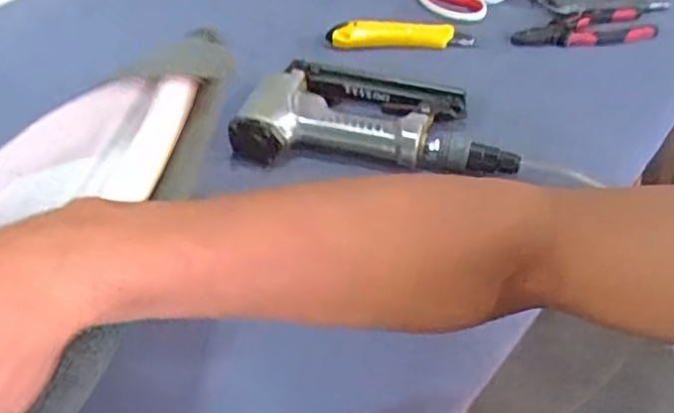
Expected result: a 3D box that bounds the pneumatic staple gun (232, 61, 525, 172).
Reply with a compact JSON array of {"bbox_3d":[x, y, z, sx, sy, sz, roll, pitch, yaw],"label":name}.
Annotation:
[{"bbox_3d":[0.034,-0.089,0.592,0.248,0.043,0.125,3,47,6],"label":"pneumatic staple gun"}]

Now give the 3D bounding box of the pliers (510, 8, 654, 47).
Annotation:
[{"bbox_3d":[0.258,-0.183,0.668,0.151,0.018,0.051,-7,47,-3],"label":"pliers"}]

